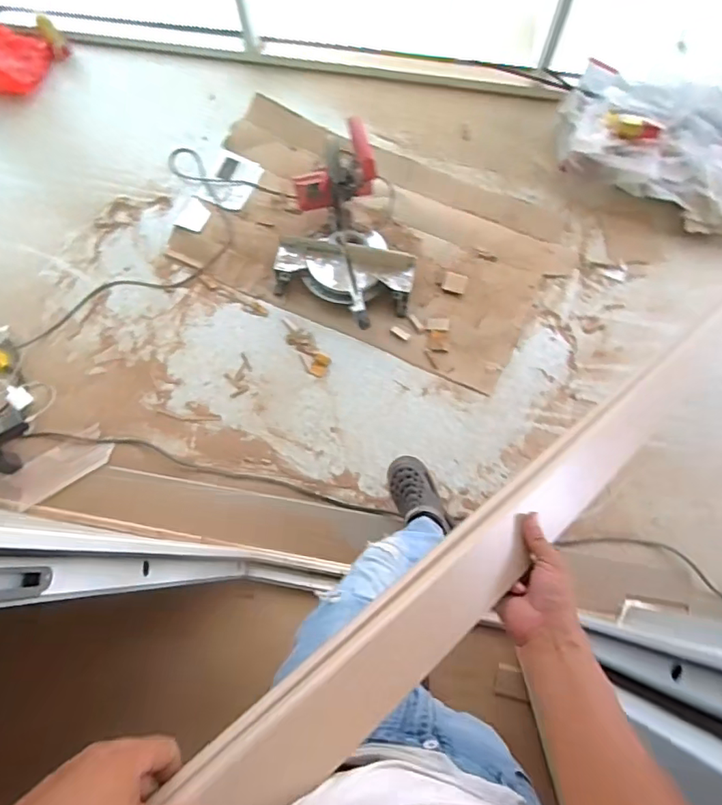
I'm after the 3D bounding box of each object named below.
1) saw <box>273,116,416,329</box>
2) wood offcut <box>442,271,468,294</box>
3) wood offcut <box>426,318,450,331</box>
[{"bbox_3d":[-0.052,-0.480,1.458,0.430,0.403,0.363,9,73,3],"label":"saw"},{"bbox_3d":[0.297,-0.378,1.644,0.075,0.021,0.061,21,74,7],"label":"wood offcut"},{"bbox_3d":[0.233,-0.236,1.570,0.067,0.006,0.035,4,86,8],"label":"wood offcut"}]

